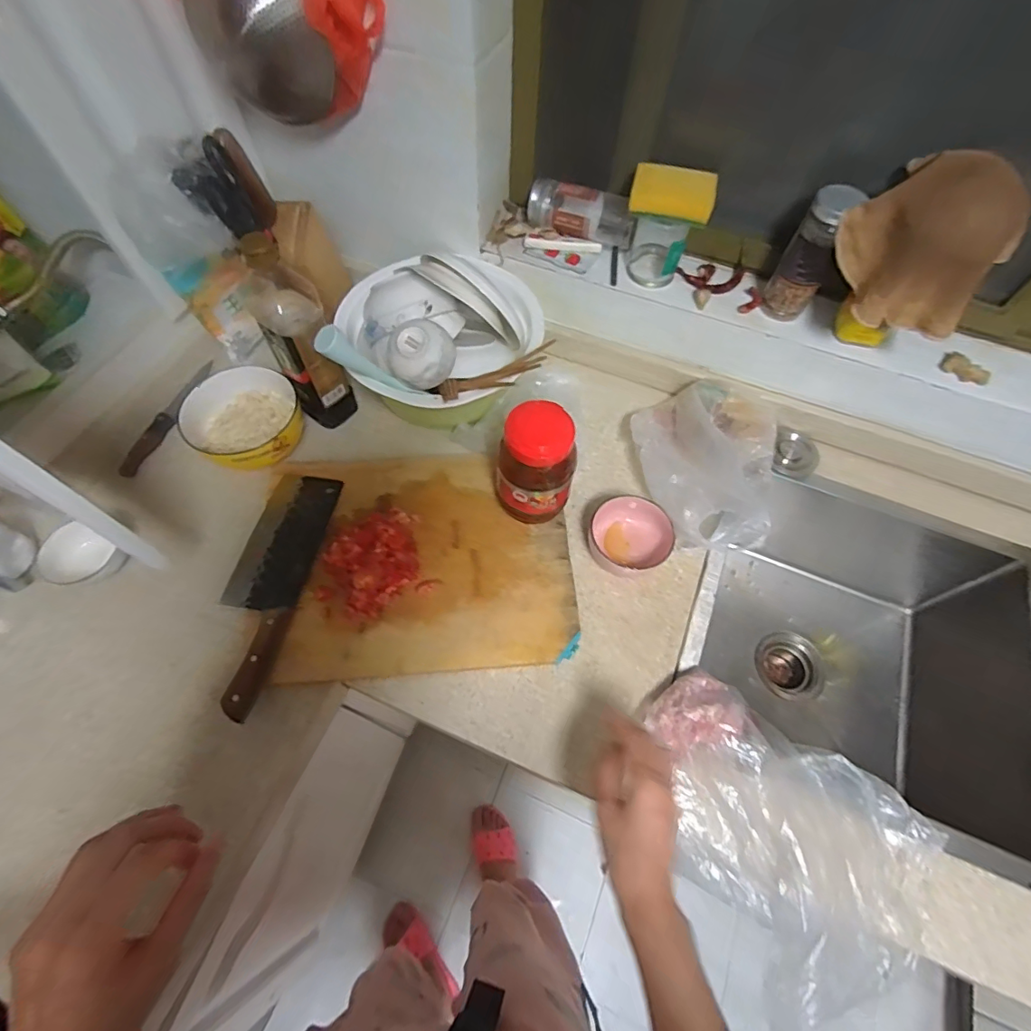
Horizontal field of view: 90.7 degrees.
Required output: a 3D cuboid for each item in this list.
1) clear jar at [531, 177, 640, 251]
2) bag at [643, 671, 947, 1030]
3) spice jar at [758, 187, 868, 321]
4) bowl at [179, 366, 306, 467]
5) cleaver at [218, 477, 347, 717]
[{"bbox_3d":[0.102,-0.437,0.732,0.155,0.063,0.069,23,63,10],"label":"clear jar"},{"bbox_3d":[0.258,0.323,0.505,0.304,0.062,0.224,36,66,16],"label":"bag"},{"bbox_3d":[0.370,-0.324,0.639,0.057,0.159,0.056,1,62,-2],"label":"spice jar"},{"bbox_3d":[-0.369,-0.131,0.708,0.152,0.059,0.148,1,62,-2],"label":"bowl"},{"bbox_3d":[-0.307,0.081,0.631,0.095,0.031,0.311,9,62,3],"label":"cleaver"}]

